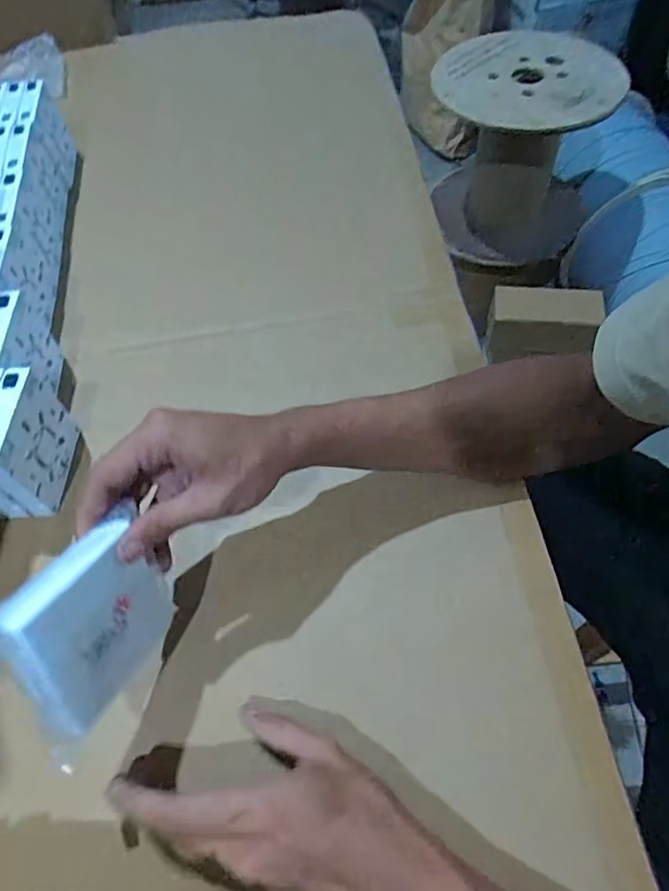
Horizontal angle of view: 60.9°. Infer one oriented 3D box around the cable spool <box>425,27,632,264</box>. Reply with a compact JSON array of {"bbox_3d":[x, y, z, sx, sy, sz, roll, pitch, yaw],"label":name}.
[{"bbox_3d":[0.370,-0.629,1.202,0.335,0.347,0.389,-1,59,3],"label":"cable spool"}]

